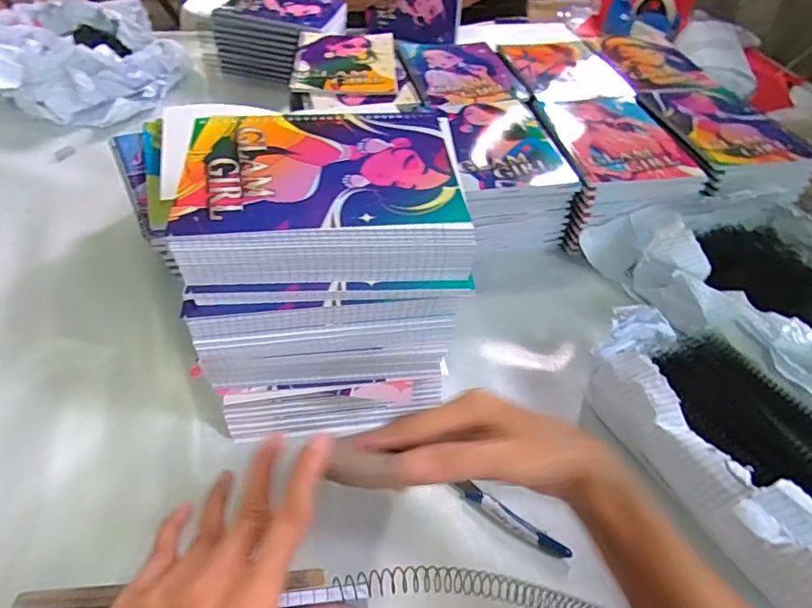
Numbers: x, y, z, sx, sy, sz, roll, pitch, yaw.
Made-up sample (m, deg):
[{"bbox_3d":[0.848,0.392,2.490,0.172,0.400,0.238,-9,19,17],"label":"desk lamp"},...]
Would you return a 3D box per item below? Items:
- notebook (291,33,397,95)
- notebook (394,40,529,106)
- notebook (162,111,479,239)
[{"bbox_3d":[-0.091,-0.368,0.784,0.146,0.009,0.199,0,46,-6],"label":"notebook"},{"bbox_3d":[0.079,-0.359,0.788,0.155,0.010,0.216,-6,47,-12],"label":"notebook"},{"bbox_3d":[-0.059,-0.100,0.382,0.196,0.011,0.145,0,46,-7],"label":"notebook"}]

